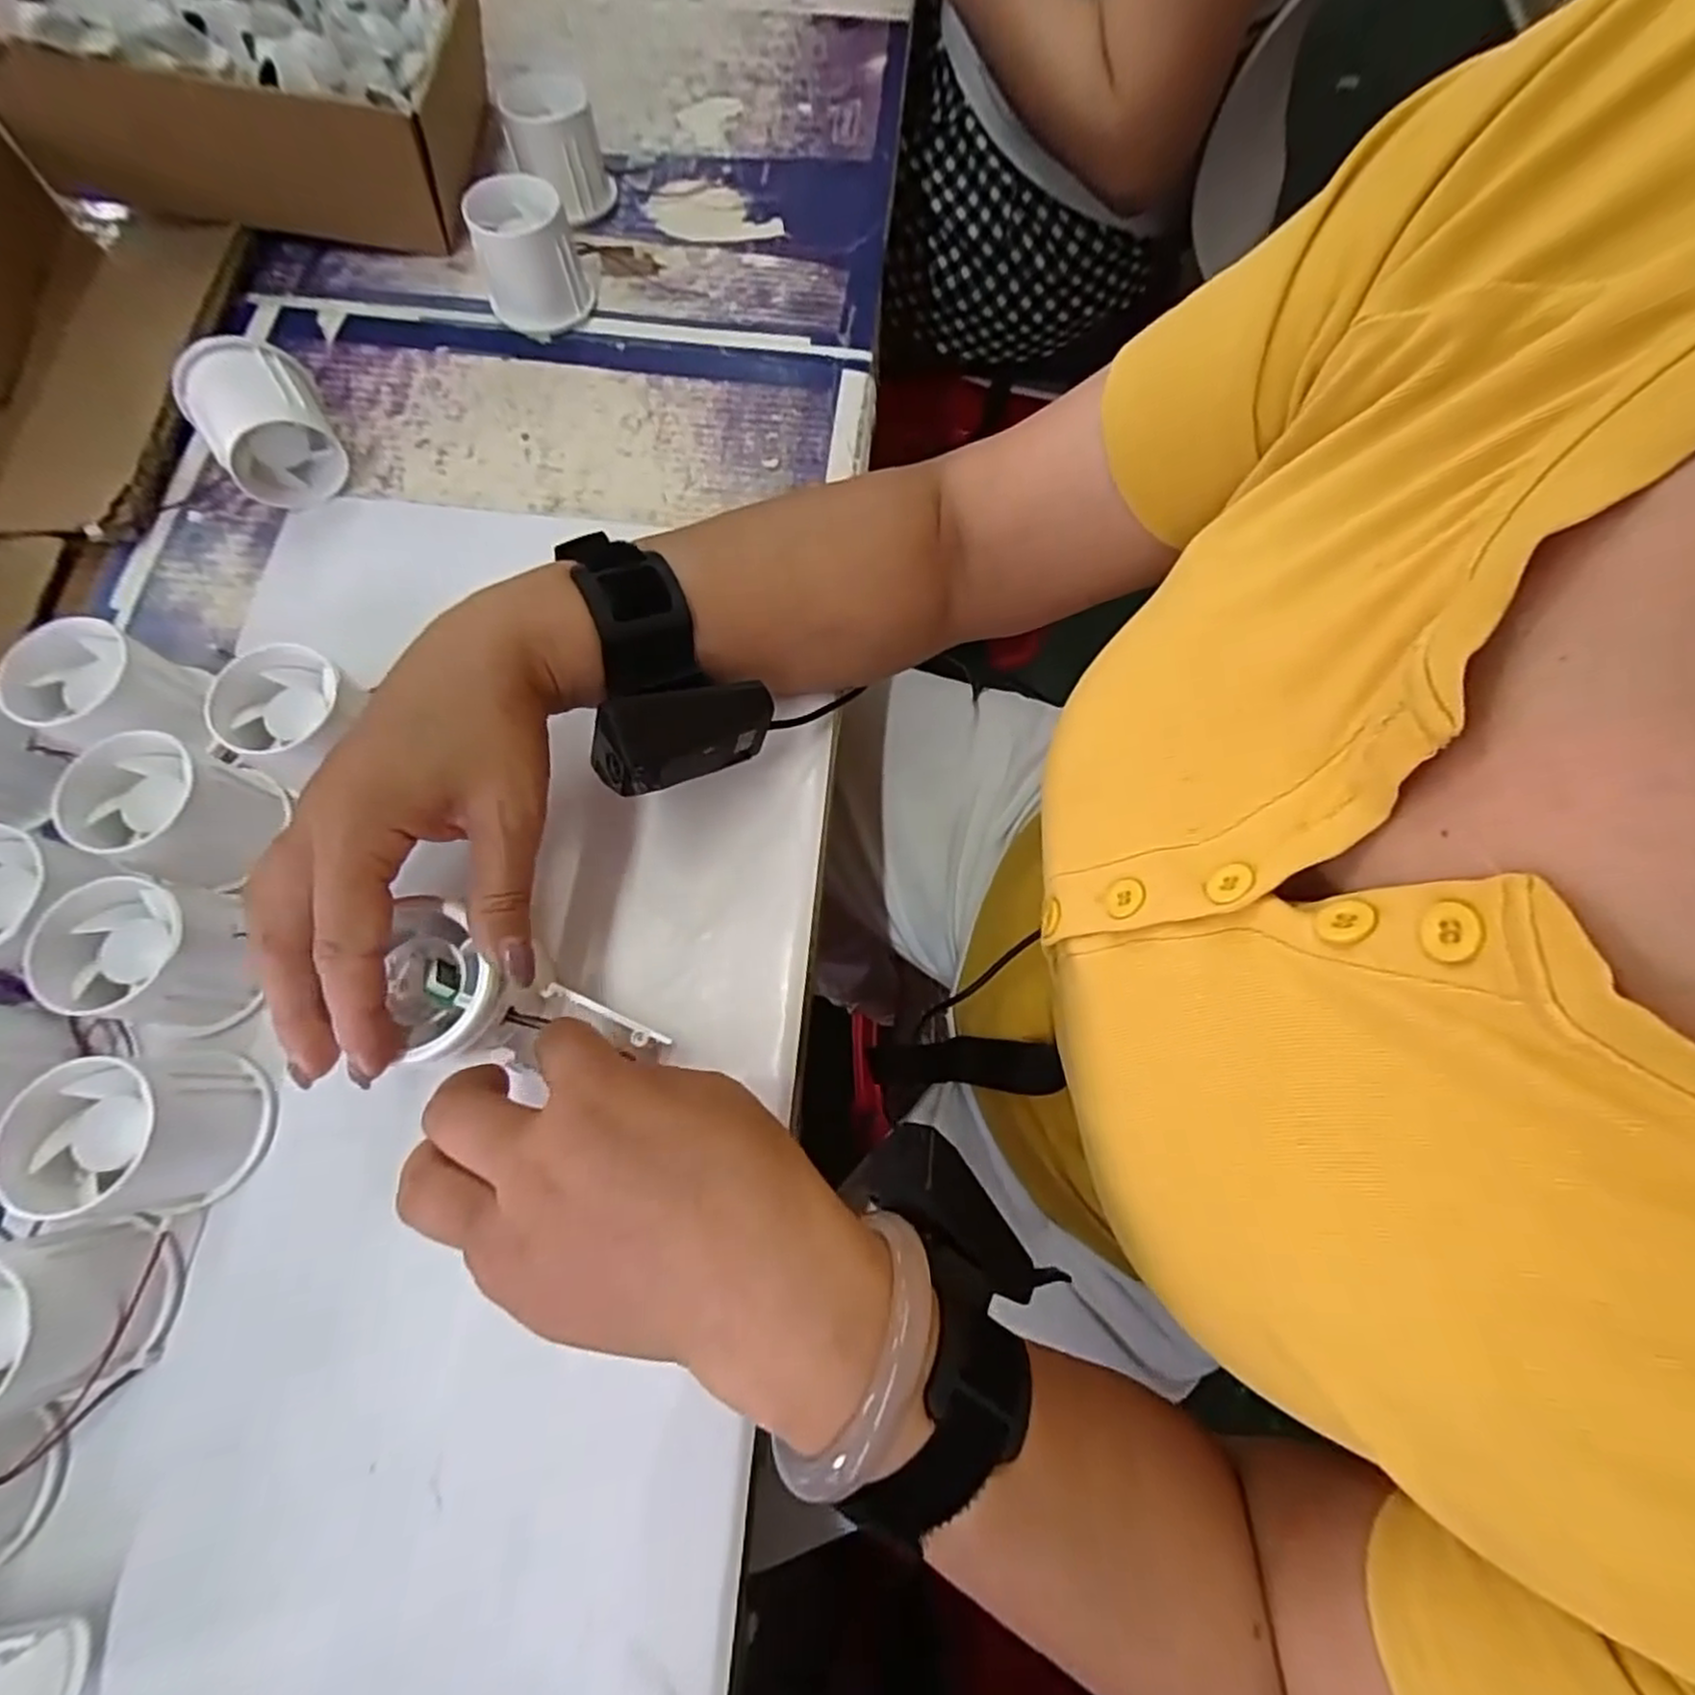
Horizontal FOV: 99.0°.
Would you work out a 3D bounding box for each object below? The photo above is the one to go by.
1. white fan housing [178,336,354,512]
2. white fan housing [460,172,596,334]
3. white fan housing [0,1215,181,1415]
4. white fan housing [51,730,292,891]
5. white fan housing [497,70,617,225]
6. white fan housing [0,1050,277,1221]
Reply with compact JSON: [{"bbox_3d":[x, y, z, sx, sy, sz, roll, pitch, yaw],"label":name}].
[{"bbox_3d":[-0.283,-0.205,0.355,0.053,0.057,0.046,-28,75,-11],"label":"white fan housing"},{"bbox_3d":[-0.176,-0.329,0.403,0.057,0.050,0.054,-13,73,-6],"label":"white fan housing"},{"bbox_3d":[-0.275,0.159,0.244,0.054,0.046,0.051,-12,73,-6],"label":"white fan housing"},{"bbox_3d":[-0.275,-0.015,0.299,0.058,0.042,0.052,19,72,4],"label":"white fan housing"},{"bbox_3d":[-0.172,-0.419,0.435,0.048,0.051,0.054,-37,77,-13],"label":"white fan housing"},{"bbox_3d":[-0.254,0.103,0.263,0.054,0.046,0.053,0,72,-2],"label":"white fan housing"}]

